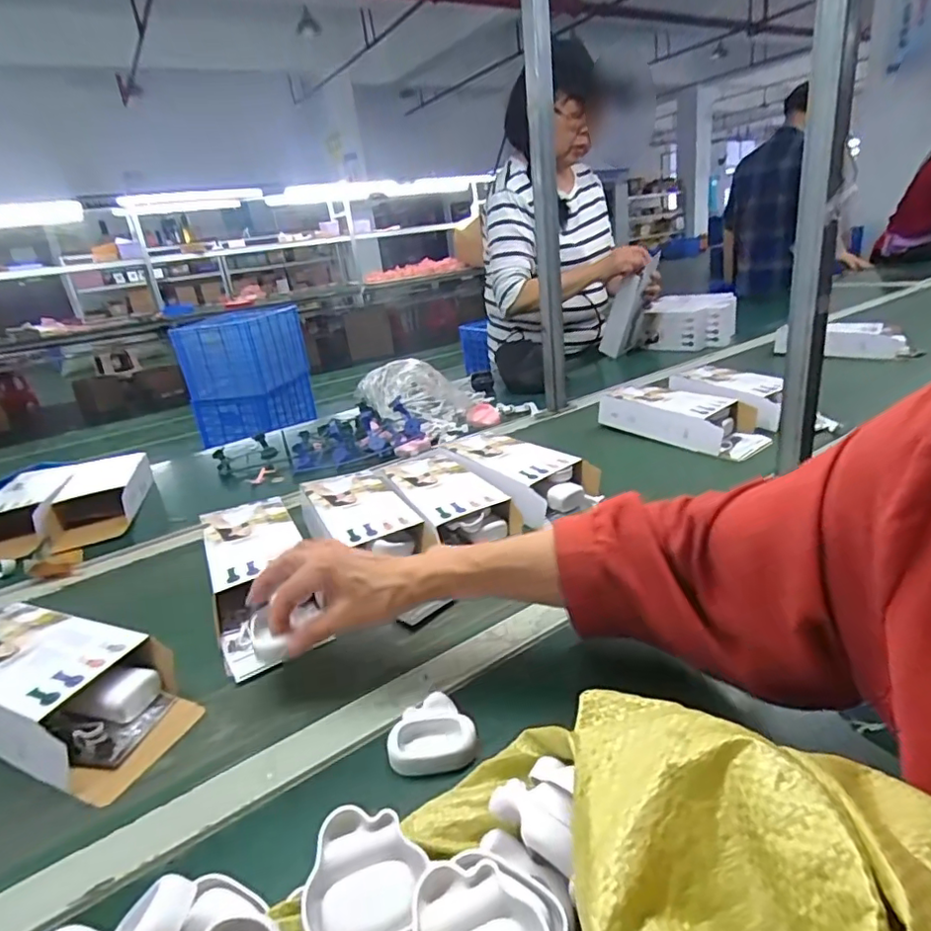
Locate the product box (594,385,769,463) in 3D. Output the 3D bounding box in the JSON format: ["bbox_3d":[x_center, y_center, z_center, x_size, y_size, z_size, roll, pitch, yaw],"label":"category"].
[{"bbox_3d":[0.340,-0.071,0.896,0.106,0.064,0.264,-22,30,-34],"label":"product box"}]

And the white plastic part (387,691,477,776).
[{"bbox_3d":[-0.023,0.193,0.411,0.060,0.013,0.058,-4,24,1],"label":"white plastic part"}]

